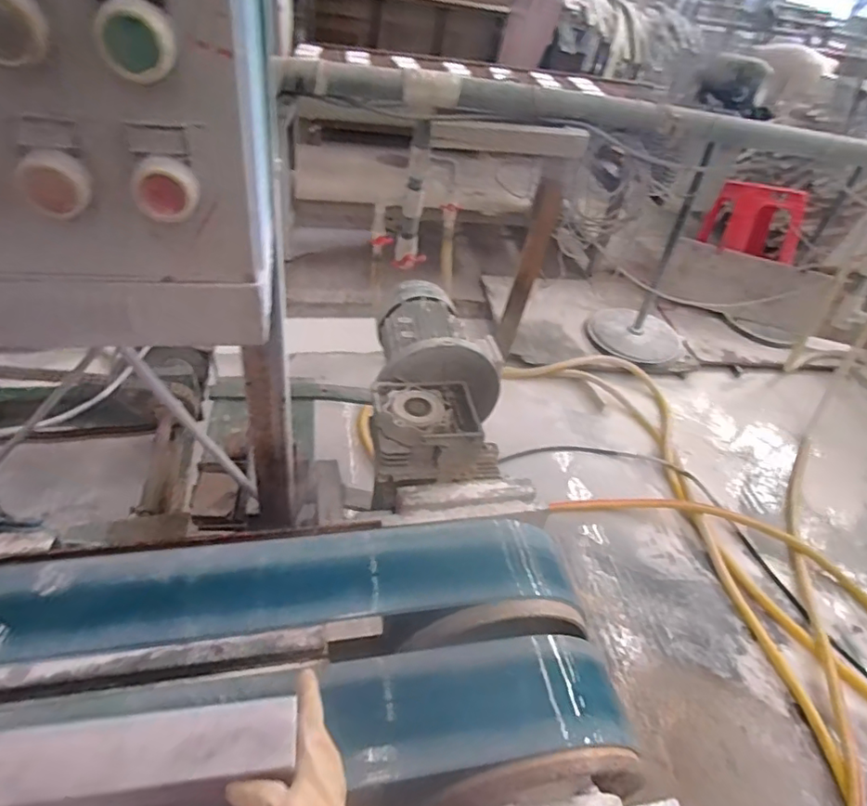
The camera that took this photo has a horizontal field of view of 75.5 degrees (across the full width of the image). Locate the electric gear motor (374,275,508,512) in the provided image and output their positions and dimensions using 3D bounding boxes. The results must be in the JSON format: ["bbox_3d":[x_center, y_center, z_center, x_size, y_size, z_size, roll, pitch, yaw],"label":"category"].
[{"bbox_3d":[0.008,-0.028,0.915,0.205,0.179,0.382,4,42,-7],"label":"electric gear motor"}]

